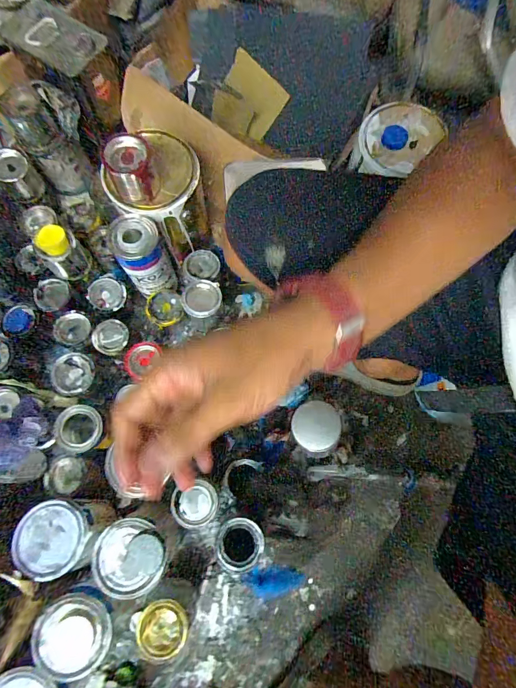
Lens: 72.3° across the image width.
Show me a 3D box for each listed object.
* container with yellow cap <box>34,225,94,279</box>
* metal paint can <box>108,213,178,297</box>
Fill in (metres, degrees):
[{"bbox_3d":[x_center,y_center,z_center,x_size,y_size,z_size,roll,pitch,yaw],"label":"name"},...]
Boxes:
[{"bbox_3d":[-0.359,-0.165,0.654,0.062,0.096,0.074,40,78,8],"label":"container with yellow cap"},{"bbox_3d":[-0.204,-0.160,0.637,0.077,0.138,0.082,-16,76,-6],"label":"metal paint can"}]

